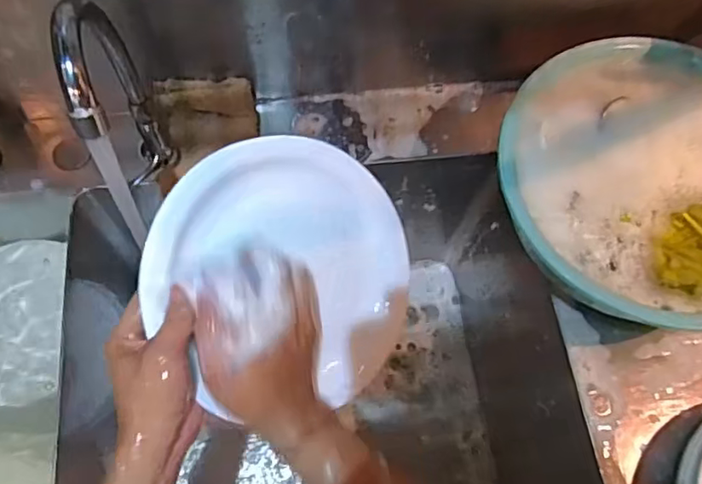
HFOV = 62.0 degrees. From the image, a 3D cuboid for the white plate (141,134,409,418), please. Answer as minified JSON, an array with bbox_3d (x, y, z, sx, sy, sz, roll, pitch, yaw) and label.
[{"bbox_3d":[-0.048,0.025,0.481,0.232,0.023,0.212,-3,96,-29],"label":"white plate"}]

